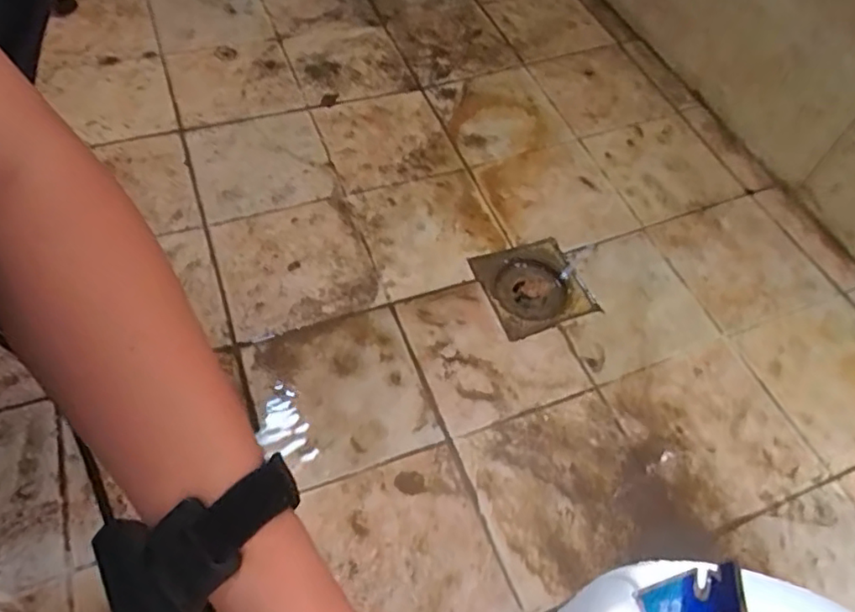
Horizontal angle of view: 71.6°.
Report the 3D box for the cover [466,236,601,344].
[{"bbox_3d":[0.109,-0.018,0.623,0.104,0.022,0.102,-17,58,-15],"label":"cover"}]

